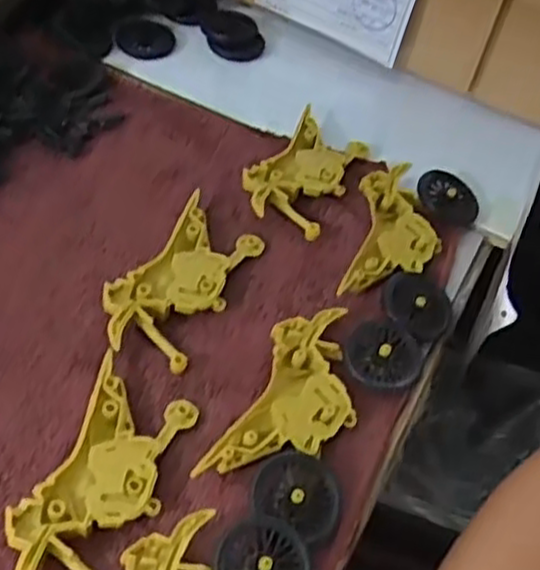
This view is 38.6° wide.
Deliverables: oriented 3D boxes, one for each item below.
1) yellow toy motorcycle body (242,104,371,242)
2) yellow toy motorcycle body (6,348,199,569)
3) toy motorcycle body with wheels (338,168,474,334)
[{"bbox_3d":[0.018,-0.062,0.435,0.050,0.018,0.089,22,50,9],"label":"yellow toy motorcycle body"},{"bbox_3d":[-0.067,0.077,0.309,0.048,0.009,0.101,17,50,4],"label":"yellow toy motorcycle body"},{"bbox_3d":[0.075,-0.027,0.413,0.061,0.017,0.117,21,50,7],"label":"toy motorcycle body with wheels"}]

